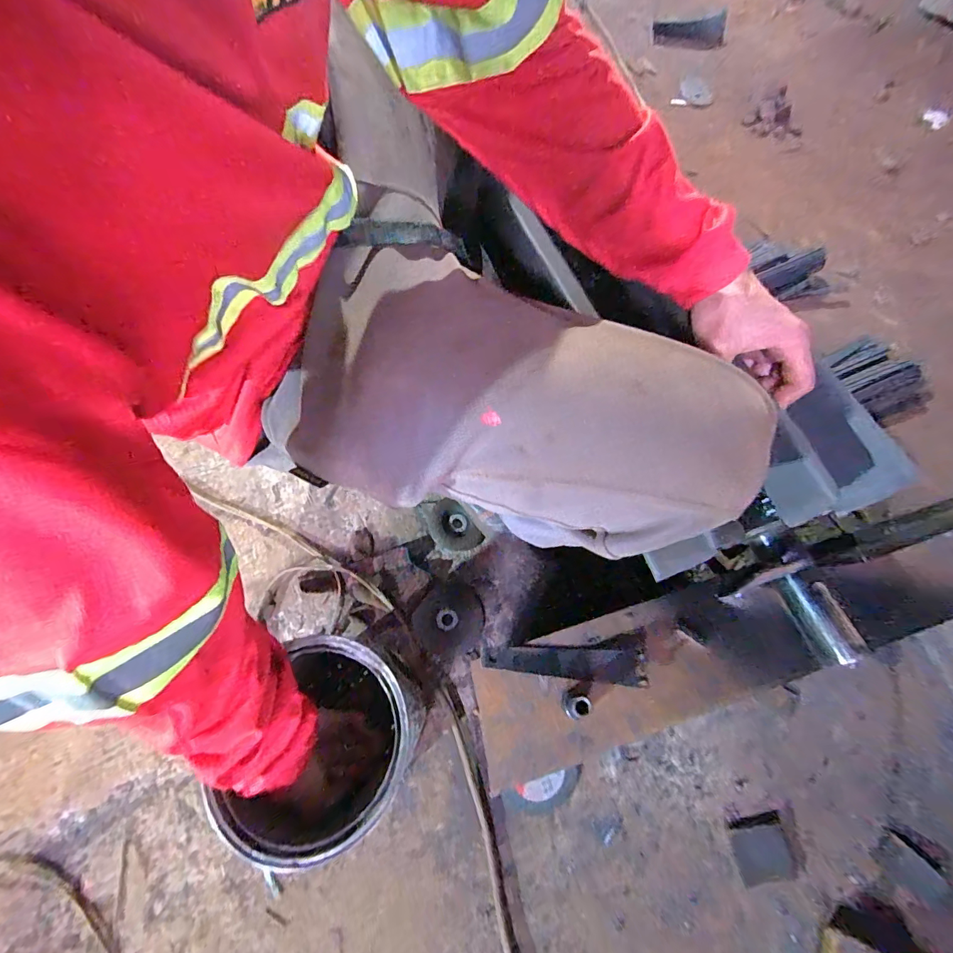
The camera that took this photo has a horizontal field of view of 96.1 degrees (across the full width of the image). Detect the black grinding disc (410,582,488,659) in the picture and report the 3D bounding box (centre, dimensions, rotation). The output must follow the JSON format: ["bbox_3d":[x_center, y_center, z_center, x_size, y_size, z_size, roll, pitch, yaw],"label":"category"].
[{"bbox_3d":[-0.036,0.197,0.584,0.088,0.006,0.097,34,69,16],"label":"black grinding disc"}]

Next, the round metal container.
[{"bbox_3d":[-0.133,0.261,0.436,0.146,0.182,0.160,-1,64,1],"label":"round metal container"}]

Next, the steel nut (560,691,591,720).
[{"bbox_3d":[0.080,0.188,0.350,0.019,0.034,0.019,13,65,7],"label":"steel nut"}]

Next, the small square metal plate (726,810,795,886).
[{"bbox_3d":[0.312,0.408,0.470,0.060,0.005,0.057,-6,64,-2],"label":"small square metal plate"}]

